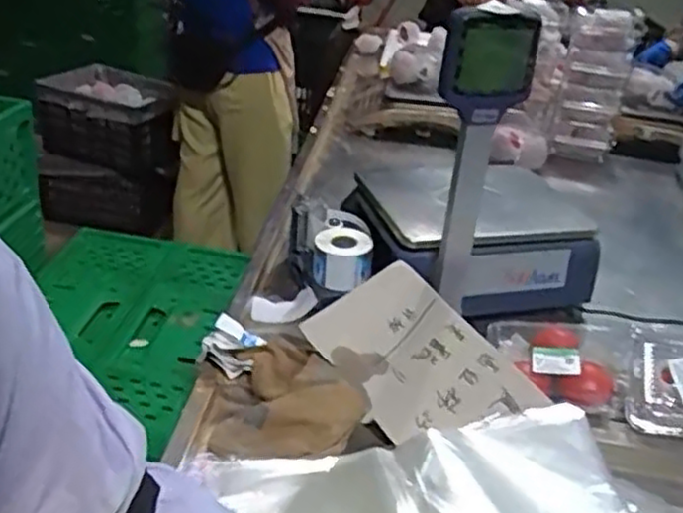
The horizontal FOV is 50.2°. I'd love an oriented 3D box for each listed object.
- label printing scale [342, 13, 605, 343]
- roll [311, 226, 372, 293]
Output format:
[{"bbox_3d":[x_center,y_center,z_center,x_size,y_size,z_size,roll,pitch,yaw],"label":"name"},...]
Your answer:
[{"bbox_3d":[0.232,-0.155,1.099,0.347,0.437,0.276,-6,31,-22],"label":"label printing scale"},{"bbox_3d":[0.000,0.005,1.128,0.088,0.063,0.096,5,29,-3],"label":"roll"}]

